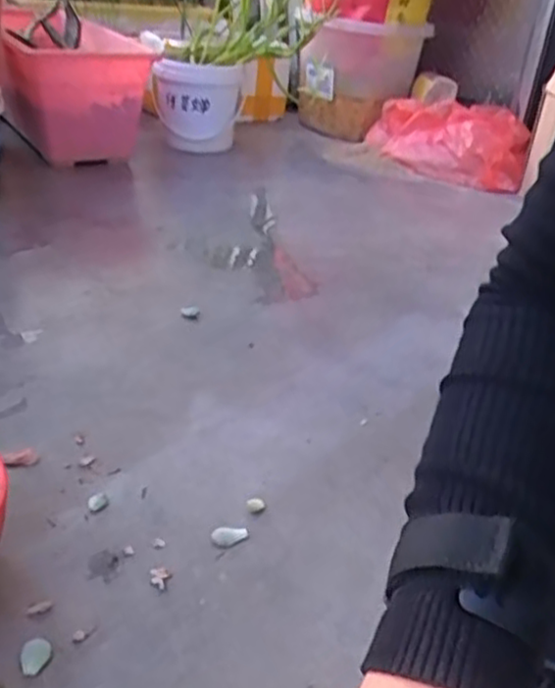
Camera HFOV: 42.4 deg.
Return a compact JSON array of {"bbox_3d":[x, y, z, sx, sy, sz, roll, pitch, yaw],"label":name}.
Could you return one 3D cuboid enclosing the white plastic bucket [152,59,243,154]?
[{"bbox_3d":[-0.148,-0.453,1.356,0.133,0.149,0.145,12,29,8],"label":"white plastic bucket"}]

